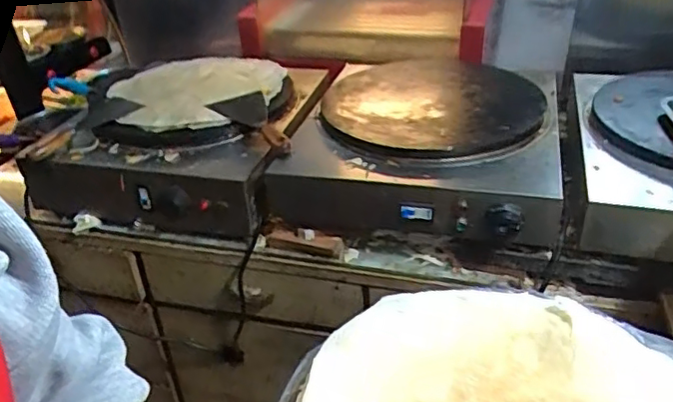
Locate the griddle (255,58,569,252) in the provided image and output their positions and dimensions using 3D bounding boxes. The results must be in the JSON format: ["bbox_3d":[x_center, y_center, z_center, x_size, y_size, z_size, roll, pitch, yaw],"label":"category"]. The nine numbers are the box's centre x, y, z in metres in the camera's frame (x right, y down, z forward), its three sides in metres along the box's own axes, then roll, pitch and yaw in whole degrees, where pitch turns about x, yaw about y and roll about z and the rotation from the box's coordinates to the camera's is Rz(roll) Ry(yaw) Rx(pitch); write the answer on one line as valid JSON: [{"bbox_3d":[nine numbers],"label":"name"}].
[{"bbox_3d":[0.135,-0.133,1.063,0.514,0.160,0.451,7,34,18],"label":"griddle"}]

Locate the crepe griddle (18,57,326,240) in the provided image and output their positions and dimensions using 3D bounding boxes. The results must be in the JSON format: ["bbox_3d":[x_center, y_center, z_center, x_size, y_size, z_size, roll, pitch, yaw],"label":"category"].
[{"bbox_3d":[-0.274,-0.143,1.169,0.398,0.156,0.468,3,33,12],"label":"crepe griddle"}]

